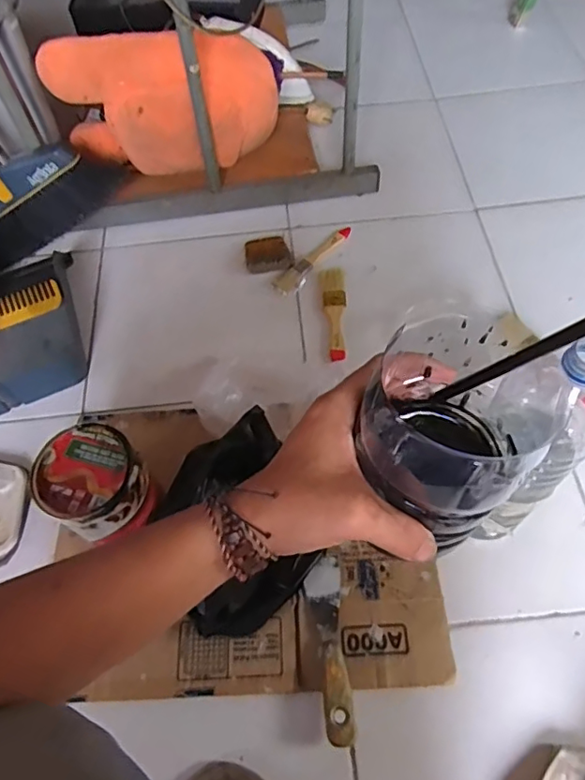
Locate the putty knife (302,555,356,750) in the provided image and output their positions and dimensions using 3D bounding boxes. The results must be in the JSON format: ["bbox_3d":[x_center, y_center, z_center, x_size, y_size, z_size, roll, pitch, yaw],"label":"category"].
[{"bbox_3d":[0.034,0.252,0.544,0.041,0.020,0.167,-3,60,2],"label":"putty knife"}]

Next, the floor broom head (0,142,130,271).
[{"bbox_3d":[-0.390,-0.269,0.816,0.272,0.131,0.041,-28,58,16],"label":"floor broom head"}]

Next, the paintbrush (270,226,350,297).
[{"bbox_3d":[0.037,-0.197,0.819,0.035,0.007,0.163,38,69,23],"label":"paintbrush"}]

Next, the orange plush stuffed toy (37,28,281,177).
[{"bbox_3d":[-0.178,-0.407,0.792,0.319,0.163,0.091,-10,60,-2],"label":"orange plush stuffed toy"}]

